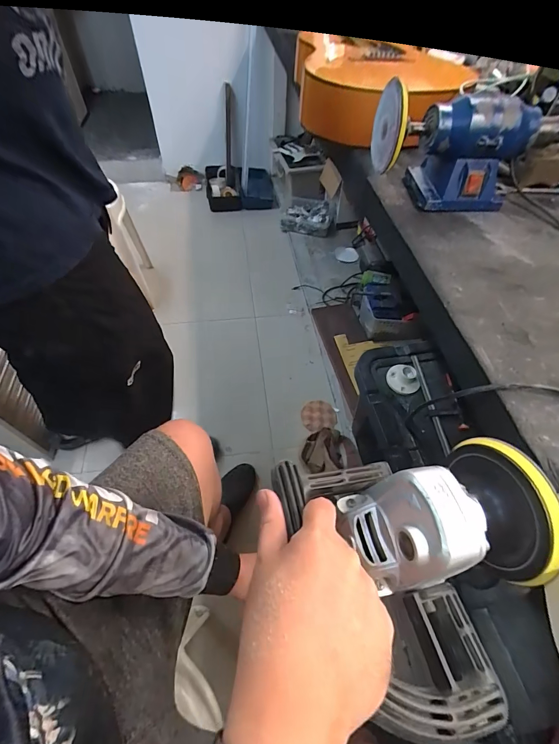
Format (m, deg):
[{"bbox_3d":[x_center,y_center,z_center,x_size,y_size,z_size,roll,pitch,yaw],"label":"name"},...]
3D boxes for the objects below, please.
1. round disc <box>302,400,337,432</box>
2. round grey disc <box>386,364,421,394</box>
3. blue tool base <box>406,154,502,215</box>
[{"bbox_3d":[0.136,0.152,1.200,0.117,0.011,0.115,-6,57,10],"label":"round disc"},{"bbox_3d":[0.307,0.015,0.843,0.084,0.038,0.070,34,60,20],"label":"round grey disc"},{"bbox_3d":[0.317,-0.351,0.604,0.146,0.071,0.137,2,55,-1],"label":"blue tool base"}]

